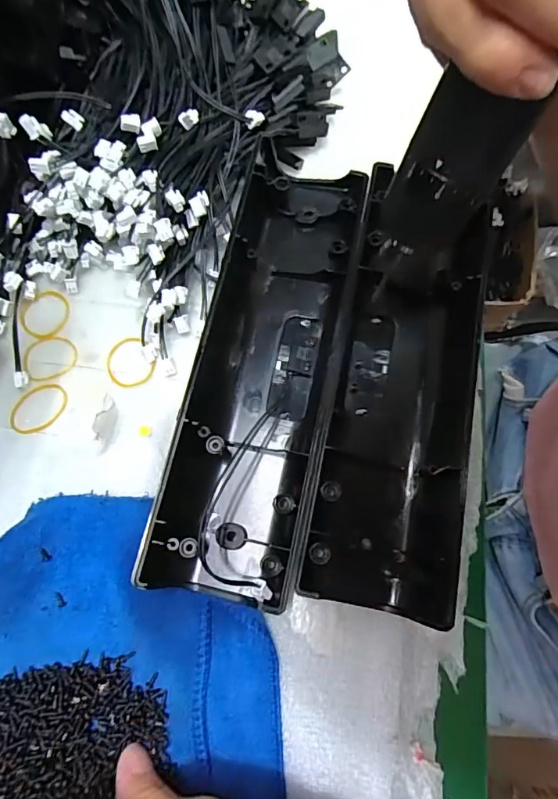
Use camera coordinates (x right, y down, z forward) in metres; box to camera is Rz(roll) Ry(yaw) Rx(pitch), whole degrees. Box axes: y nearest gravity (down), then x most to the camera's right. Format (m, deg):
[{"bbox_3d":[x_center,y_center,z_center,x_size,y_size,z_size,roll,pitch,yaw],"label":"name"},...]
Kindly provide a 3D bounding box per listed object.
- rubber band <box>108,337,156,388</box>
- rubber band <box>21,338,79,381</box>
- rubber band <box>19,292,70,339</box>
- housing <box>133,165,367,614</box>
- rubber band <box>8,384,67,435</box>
[{"bbox_3d":[-0.087,-0.022,0.274,0.026,0.004,0.031,-36,74,-8],"label":"rubber band"},{"bbox_3d":[-0.135,-0.025,0.276,0.032,0.006,0.028,-27,75,-7],"label":"rubber band"},{"bbox_3d":[-0.141,-0.052,0.284,0.030,0.004,0.030,-1,72,3],"label":"rubber band"},{"bbox_3d":[-0.009,-0.023,0.252,0.071,0.037,0.239,10,73,6],"label":"housing"},{"bbox_3d":[-0.136,0.005,0.266,0.035,0.004,0.024,-41,75,-9],"label":"rubber band"}]

